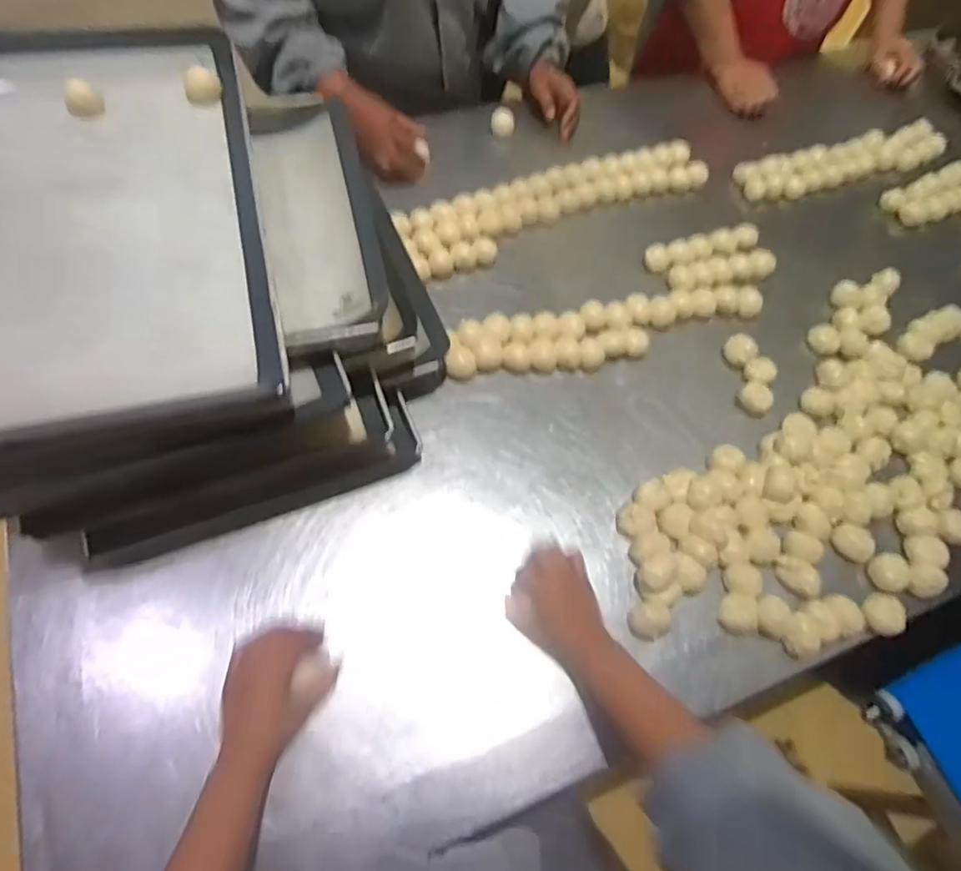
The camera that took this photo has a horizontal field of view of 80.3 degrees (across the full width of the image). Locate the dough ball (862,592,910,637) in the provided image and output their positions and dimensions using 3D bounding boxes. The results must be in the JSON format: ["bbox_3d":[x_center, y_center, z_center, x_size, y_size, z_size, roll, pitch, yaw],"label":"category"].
[{"bbox_3d":[0.483,0.215,0.682,0.047,0.030,0.048,-18,64,-13],"label":"dough ball"}]

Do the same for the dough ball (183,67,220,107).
[{"bbox_3d":[-0.350,-0.439,0.714,0.043,0.030,0.034,-17,66,-14],"label":"dough ball"}]

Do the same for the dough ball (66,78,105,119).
[{"bbox_3d":[-0.481,-0.408,0.691,0.041,0.027,0.037,-27,69,-18],"label":"dough ball"}]

